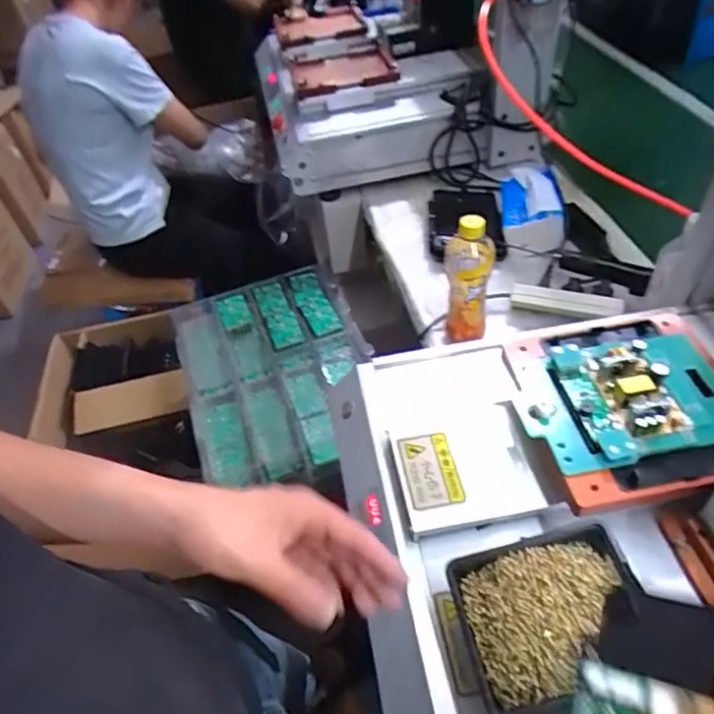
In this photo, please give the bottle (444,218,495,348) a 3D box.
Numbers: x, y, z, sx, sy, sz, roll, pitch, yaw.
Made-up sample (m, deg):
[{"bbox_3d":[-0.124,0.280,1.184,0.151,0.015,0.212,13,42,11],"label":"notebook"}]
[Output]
[{"bbox_3d":[0.162,-0.109,0.821,0.065,0.216,0.061,5,49,12],"label":"bottle"}]

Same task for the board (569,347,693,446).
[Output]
[{"bbox_3d":[0.249,0.036,0.528,0.078,0.028,0.094,-14,48,-6],"label":"board"}]

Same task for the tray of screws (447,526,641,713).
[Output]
[{"bbox_3d":[0.153,0.204,0.436,0.137,0.030,0.120,-12,48,-4],"label":"tray of screws"}]

